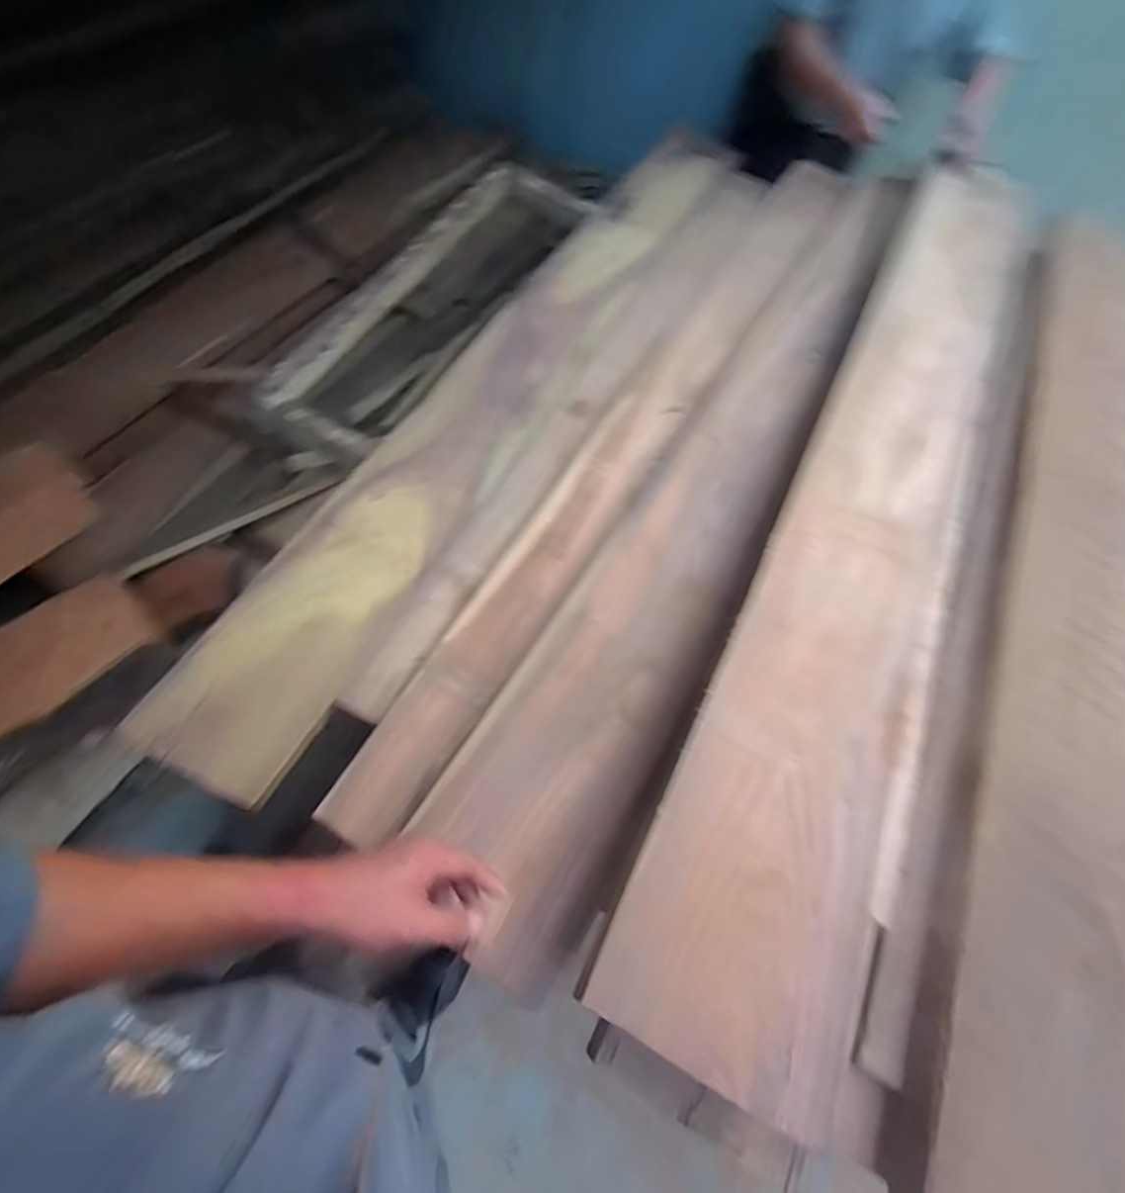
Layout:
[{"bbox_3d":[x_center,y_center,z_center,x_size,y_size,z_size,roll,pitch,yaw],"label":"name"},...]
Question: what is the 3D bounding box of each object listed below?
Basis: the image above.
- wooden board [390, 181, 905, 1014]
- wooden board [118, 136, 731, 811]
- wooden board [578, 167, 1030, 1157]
[{"bbox_3d":[0.332,-0.303,1.047,0.228,0.042,1.806,26,62,13],"label":"wooden board"},{"bbox_3d":[-0.068,-0.501,1.164,0.209,0.030,1.848,29,61,2],"label":"wooden board"},{"bbox_3d":[0.542,-0.241,0.907,0.264,0.028,1.741,31,62,1],"label":"wooden board"}]

